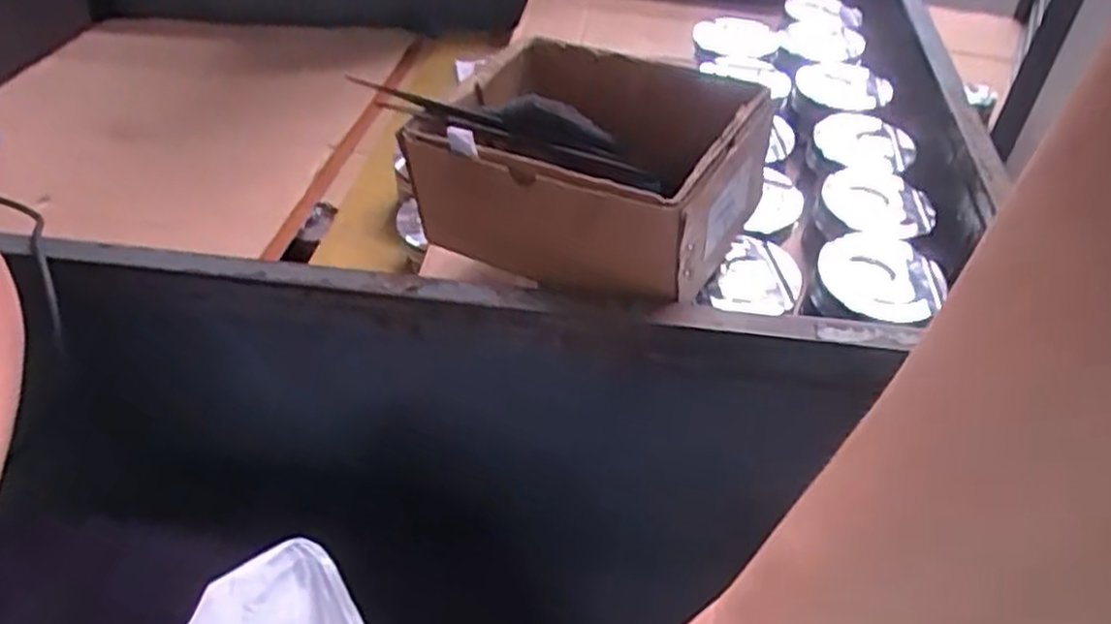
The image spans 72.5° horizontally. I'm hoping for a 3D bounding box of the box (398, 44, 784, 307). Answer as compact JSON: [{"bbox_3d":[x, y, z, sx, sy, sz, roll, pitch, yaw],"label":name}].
[{"bbox_3d":[0.026,-0.099,0.508,0.199,0.099,0.150,23,48,24],"label":"box"}]

